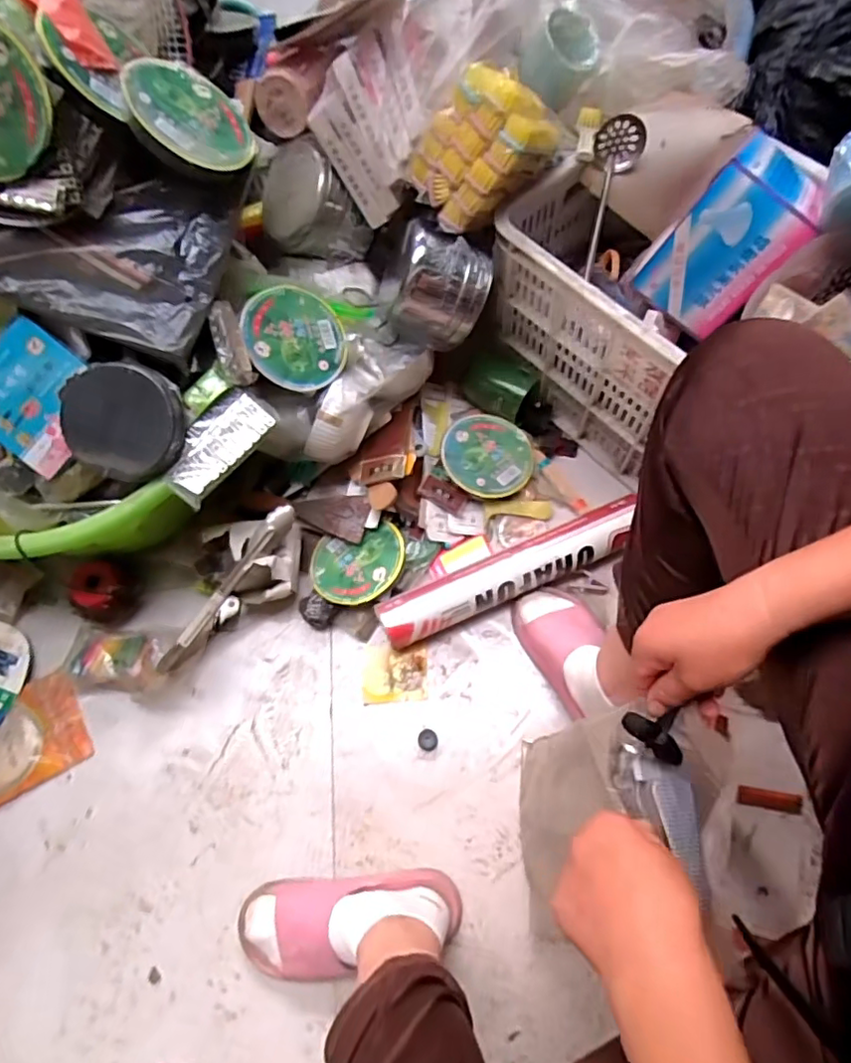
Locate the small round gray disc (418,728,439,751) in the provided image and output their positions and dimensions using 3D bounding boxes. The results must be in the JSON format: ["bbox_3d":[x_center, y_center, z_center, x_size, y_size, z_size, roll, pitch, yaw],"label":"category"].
[{"bbox_3d":[0.004,0.270,0.760,0.025,0.011,0.026,-1,67,3],"label":"small round gray disc"}]

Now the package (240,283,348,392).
[{"bbox_3d":[-0.167,-0.251,0.760,0.134,0.012,0.132,2,85,-28],"label":"package"}]

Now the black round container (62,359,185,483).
[{"bbox_3d":[-0.353,-0.132,0.698,0.139,0.045,0.139,-1,97,-4],"label":"black round container"}]

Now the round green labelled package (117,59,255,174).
[{"bbox_3d":[-0.260,-0.452,0.649,0.133,0.035,0.122,13,68,-34],"label":"round green labelled package"}]

